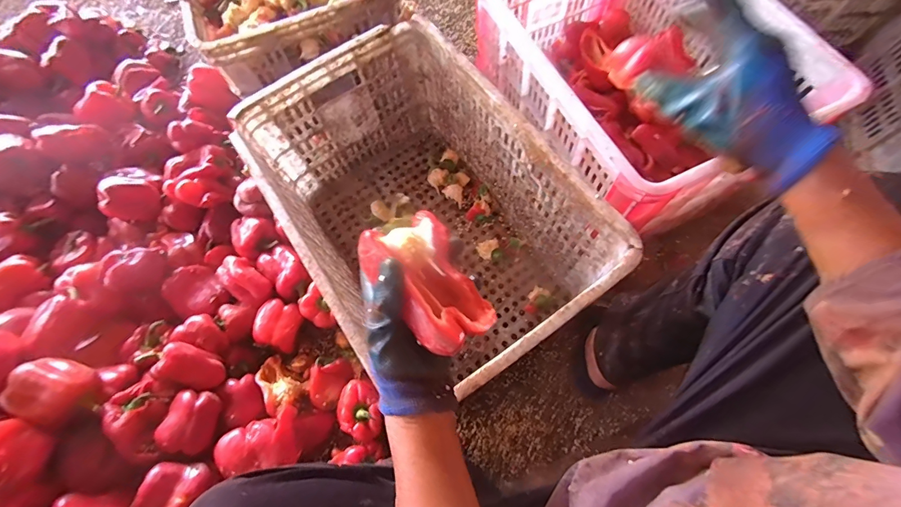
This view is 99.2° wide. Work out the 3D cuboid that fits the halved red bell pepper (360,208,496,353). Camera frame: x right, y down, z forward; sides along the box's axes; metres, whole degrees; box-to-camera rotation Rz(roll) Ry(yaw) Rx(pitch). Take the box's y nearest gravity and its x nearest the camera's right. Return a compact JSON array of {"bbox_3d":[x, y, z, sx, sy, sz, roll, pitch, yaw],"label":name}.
[{"bbox_3d":[-0.020,0.026,0.343,0.078,0.040,0.123,-31,72,-8],"label":"halved red bell pepper"}]

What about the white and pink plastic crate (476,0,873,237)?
[{"bbox_3d":[0.296,-0.314,0.671,0.357,0.234,0.503,-24,71,-6],"label":"white and pink plastic crate"}]

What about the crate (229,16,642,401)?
[{"bbox_3d":[-0.054,-0.067,0.648,0.351,0.286,0.543,-34,72,-9],"label":"crate"}]

